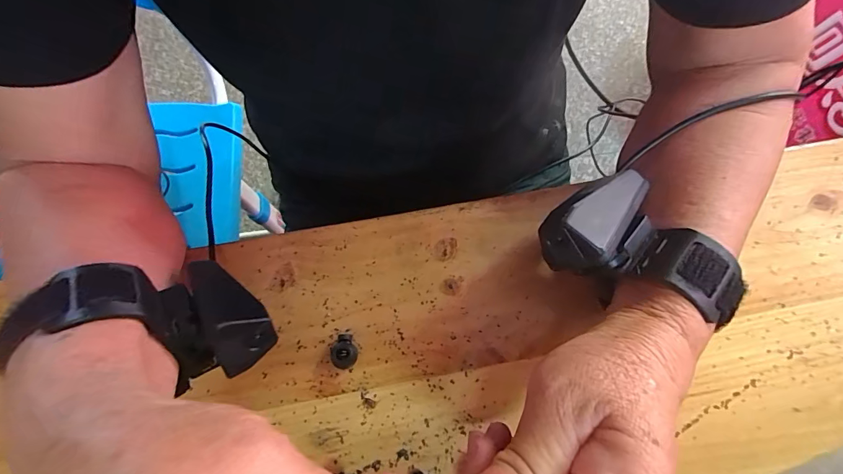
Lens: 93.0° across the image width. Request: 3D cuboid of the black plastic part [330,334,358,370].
[{"bbox_3d":[-0.046,0.070,0.242,0.016,0.010,0.020,15,72,7],"label":"black plastic part"}]

